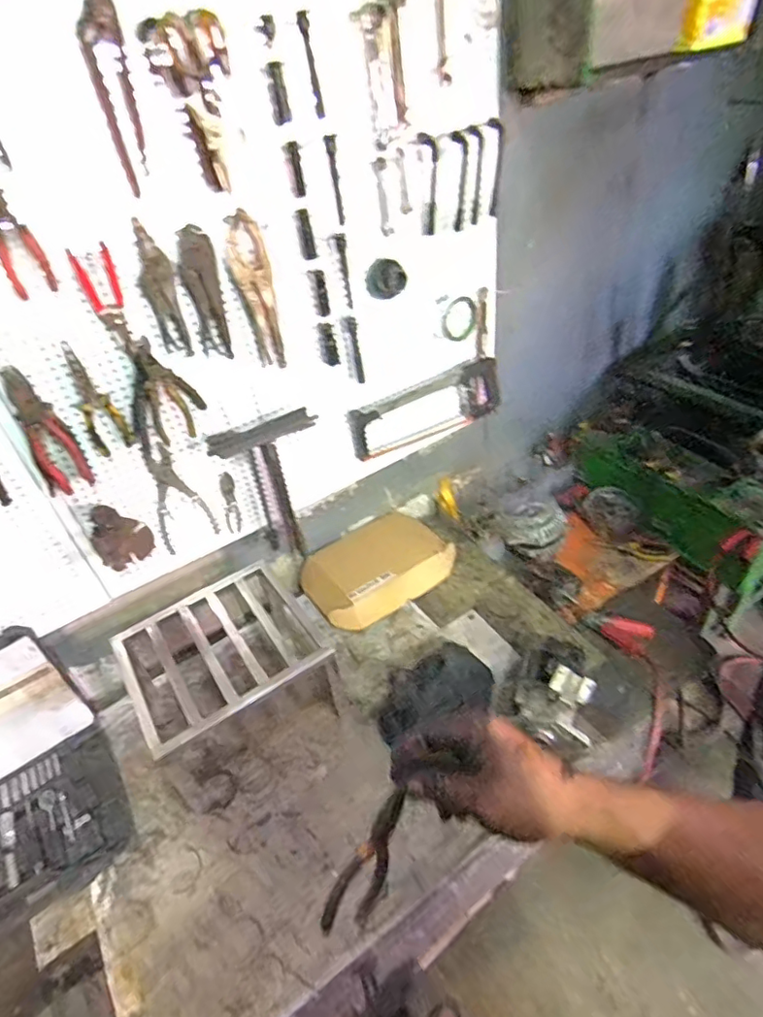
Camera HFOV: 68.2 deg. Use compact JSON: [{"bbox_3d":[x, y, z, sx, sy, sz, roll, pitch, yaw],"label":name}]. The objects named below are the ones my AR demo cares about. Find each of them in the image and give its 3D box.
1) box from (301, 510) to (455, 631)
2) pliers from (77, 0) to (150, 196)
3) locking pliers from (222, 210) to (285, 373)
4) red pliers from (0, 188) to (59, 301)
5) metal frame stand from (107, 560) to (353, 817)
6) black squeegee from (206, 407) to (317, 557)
[{"bbox_3d":[-0.009,0.140,1.418,0.365,0.102,0.260,-29,45,-23],"label":"box"},{"bbox_3d":[-0.334,-0.537,0.711,0.055,0.220,0.023,-27,44,-21],"label":"pliers"},{"bbox_3d":[-0.206,-0.354,0.940,0.055,0.244,0.038,-11,41,-5],"label":"locking pliers"},{"bbox_3d":[-0.482,-0.351,0.740,0.053,0.137,0.015,-25,44,-19],"label":"red pliers"},{"bbox_3d":[-0.306,0.323,1.127,0.338,0.221,0.341,-29,45,-23],"label":"metal frame stand"},{"bbox_3d":[-0.216,-0.049,1.152,0.194,0.317,0.074,-16,41,-10],"label":"black squeegee"}]

